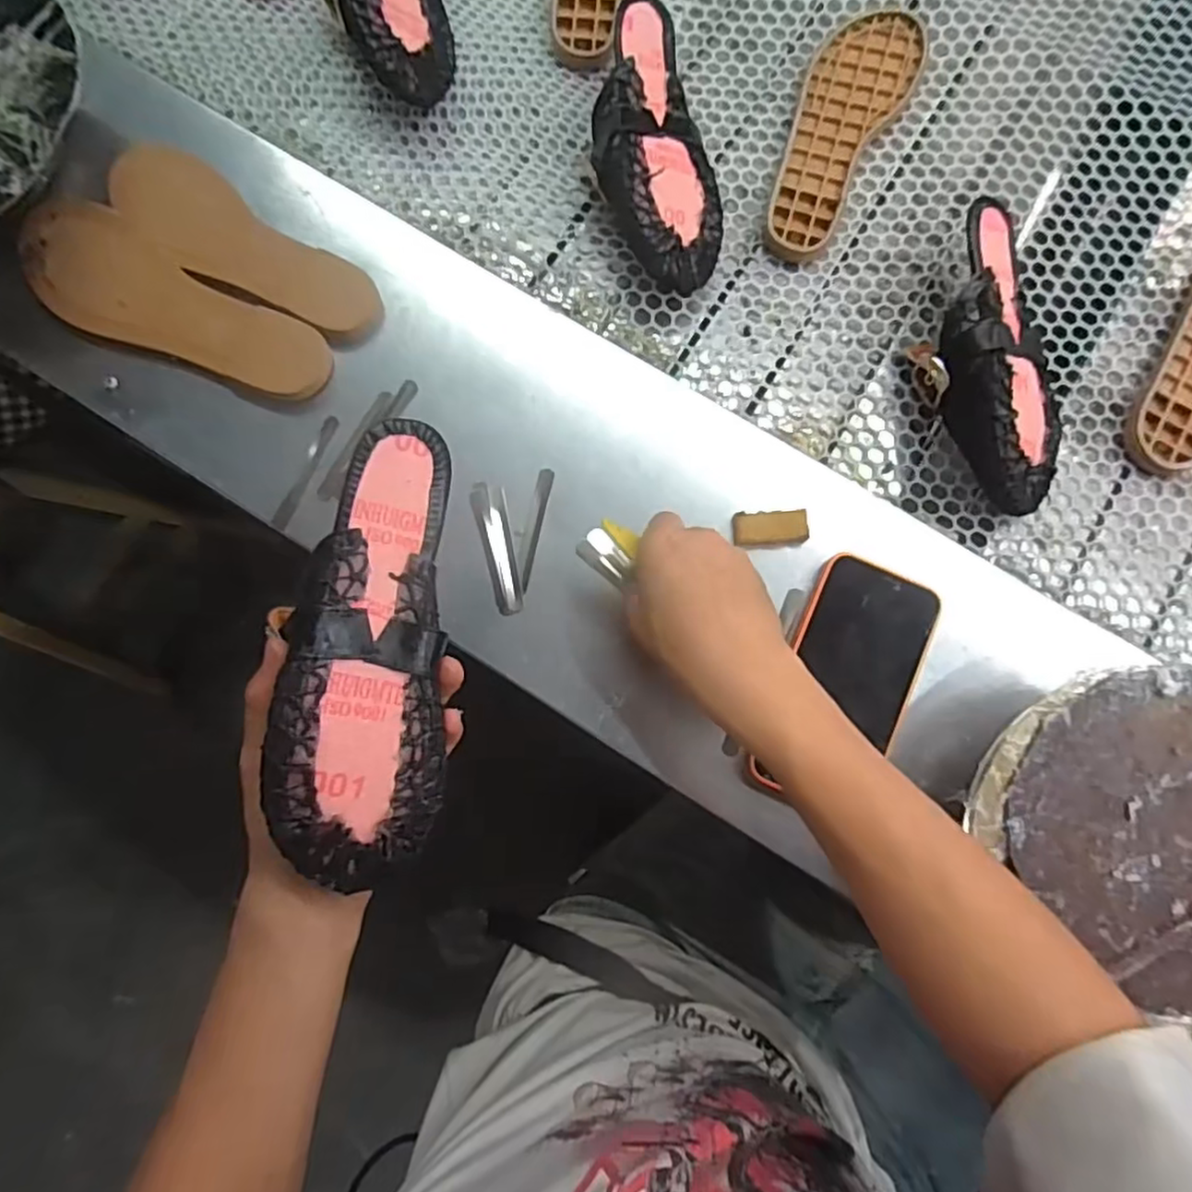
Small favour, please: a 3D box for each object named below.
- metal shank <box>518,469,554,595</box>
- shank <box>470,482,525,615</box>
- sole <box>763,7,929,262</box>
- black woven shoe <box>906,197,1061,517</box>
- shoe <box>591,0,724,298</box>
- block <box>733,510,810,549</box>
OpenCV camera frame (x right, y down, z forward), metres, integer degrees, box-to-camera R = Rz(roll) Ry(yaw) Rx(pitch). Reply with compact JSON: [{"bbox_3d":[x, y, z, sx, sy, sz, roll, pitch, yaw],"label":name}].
[{"bbox_3d":[-0.043,-0.047,0.473,0.011,0.005,0.087,12,79,2],"label":"metal shank"},{"bbox_3d":[-0.067,-0.034,0.470,0.023,0.004,0.093,-13,79,-2],"label":"shank"},{"bbox_3d":[0.193,-0.369,0.542,0.079,0.013,0.225,24,80,5],"label":"sole"},{"bbox_3d":[0.281,-0.166,0.488,0.093,0.061,0.217,-8,82,0],"label":"black woven shoe"},{"bbox_3d":[0.038,-0.330,0.514,0.086,0.062,0.213,-15,83,-1],"label":"shoe"},{"bbox_3d":[0.121,-0.046,0.470,0.052,0.011,0.025,-4,79,-1],"label":"block"}]

